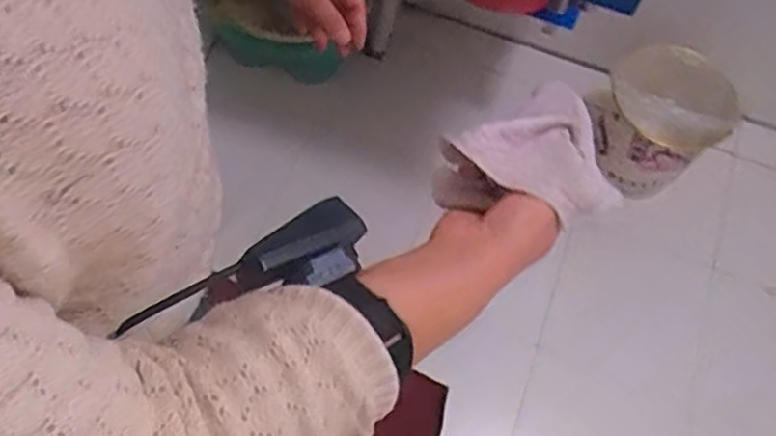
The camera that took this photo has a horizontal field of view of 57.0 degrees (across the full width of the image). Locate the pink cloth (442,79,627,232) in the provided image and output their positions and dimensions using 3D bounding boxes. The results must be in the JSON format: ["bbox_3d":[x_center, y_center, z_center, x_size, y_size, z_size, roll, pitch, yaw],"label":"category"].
[{"bbox_3d":[0.103,-0.038,0.449,0.094,0.027,0.082,-30,67,-19],"label":"pink cloth"}]

